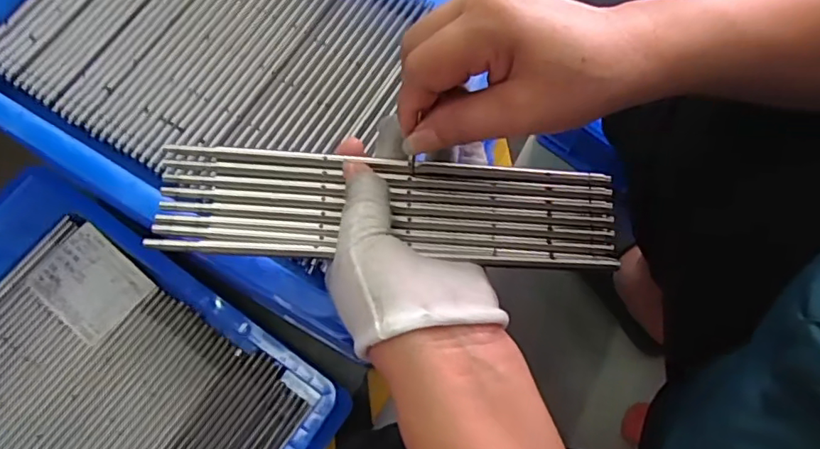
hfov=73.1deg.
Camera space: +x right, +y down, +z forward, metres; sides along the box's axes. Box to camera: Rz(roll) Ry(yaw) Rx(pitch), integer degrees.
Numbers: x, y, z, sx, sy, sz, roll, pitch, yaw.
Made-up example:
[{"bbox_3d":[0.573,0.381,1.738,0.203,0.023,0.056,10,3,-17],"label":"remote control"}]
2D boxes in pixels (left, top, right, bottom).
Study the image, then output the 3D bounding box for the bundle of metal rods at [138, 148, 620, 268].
[{"bbox_3d":[-0.009,-0.008,0.308,0.250,0.010,0.058,3,70,-5],"label":"bundle of metal rods"}]

